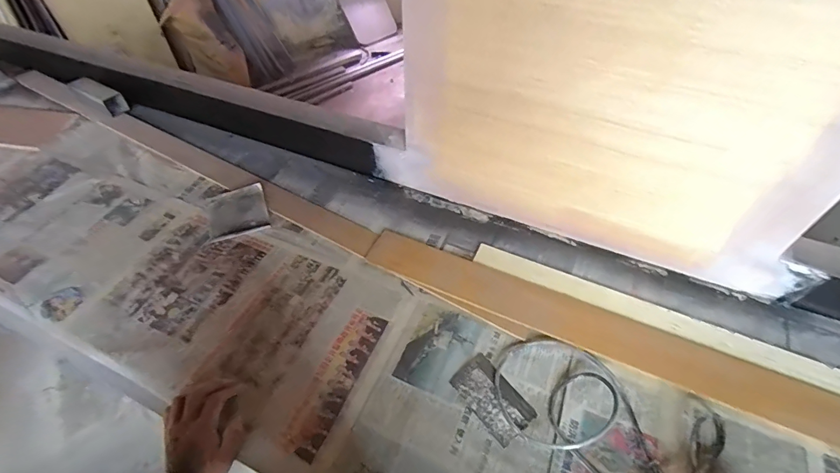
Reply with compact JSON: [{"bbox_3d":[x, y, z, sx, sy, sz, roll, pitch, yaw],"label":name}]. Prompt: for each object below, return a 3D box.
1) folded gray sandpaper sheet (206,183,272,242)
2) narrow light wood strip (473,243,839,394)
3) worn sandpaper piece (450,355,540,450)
[{"bbox_3d":[-0.378,-0.048,0.835,0.119,0.017,0.126,-18,53,-13],"label":"folded gray sandpaper sheet"},{"bbox_3d":[0.401,0.133,0.676,0.637,0.016,0.049,20,54,16],"label":"narrow light wood strip"},{"bbox_3d":[0.106,0.235,0.597,0.068,0.010,0.120,-31,57,-22],"label":"worn sandpaper piece"}]

